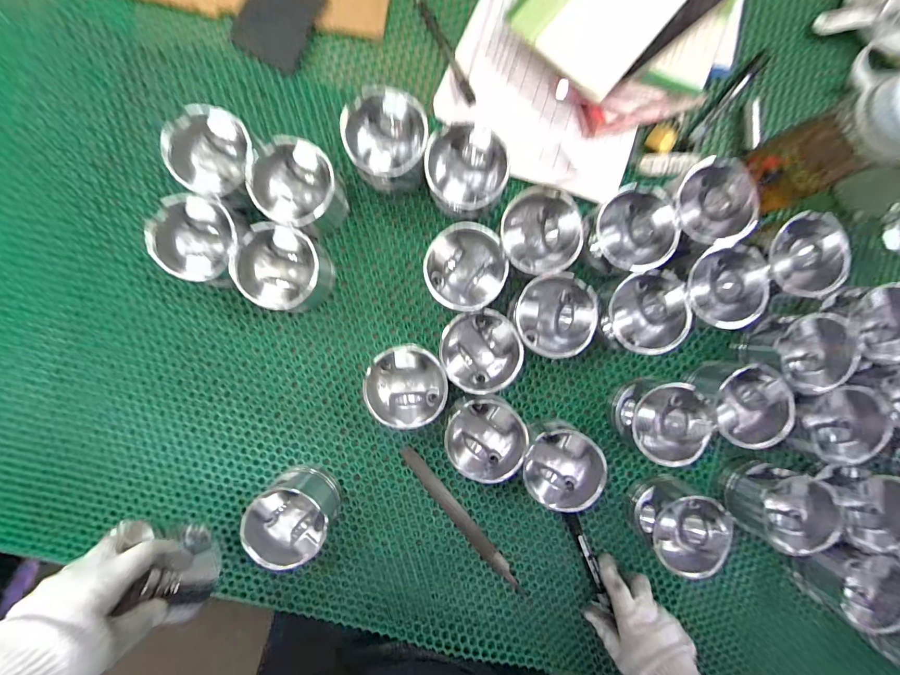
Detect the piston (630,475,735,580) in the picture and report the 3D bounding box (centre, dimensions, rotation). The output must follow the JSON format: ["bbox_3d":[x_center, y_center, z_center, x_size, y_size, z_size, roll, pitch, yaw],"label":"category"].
[{"bbox_3d":[0.264,0.213,0.455,0.088,0.079,0.084,0,93,-1],"label":"piston"}]

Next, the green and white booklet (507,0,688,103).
[{"bbox_3d":[0.177,-0.378,0.422,0.140,0.013,0.195,40,91,-1],"label":"green and white booklet"}]

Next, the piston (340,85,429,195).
[{"bbox_3d":[-0.067,-0.216,0.437,0.085,0.075,0.090,0,93,-1],"label":"piston"}]

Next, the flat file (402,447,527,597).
[{"bbox_3d":[0.017,0.228,0.484,0.020,0.007,0.228,-39,92,1],"label":"flat file"}]

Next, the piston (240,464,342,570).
[{"bbox_3d":[-0.173,0.197,0.440,0.083,0.077,0.076,0,93,-1],"label":"piston"}]

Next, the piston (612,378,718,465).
[{"bbox_3d":[0.239,0.092,0.450,0.081,0.085,0.083,10,92,-1],"label":"piston"}]

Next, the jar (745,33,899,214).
[{"bbox_3d":[0.372,-0.198,0.388,0.069,0.180,0.090,12,91,-1],"label":"jar"}]

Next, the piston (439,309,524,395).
[{"bbox_3d":[0.033,0.015,0.447,0.088,0.072,0.092,0,93,-1],"label":"piston"}]

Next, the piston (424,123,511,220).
[{"bbox_3d":[0.019,-0.182,0.439,0.089,0.073,0.086,5,93,-1],"label":"piston"}]

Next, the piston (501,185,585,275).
[{"bbox_3d":[0.098,-0.116,0.444,0.085,0.069,0.084,0,93,-1],"label":"piston"}]

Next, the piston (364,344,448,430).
[{"bbox_3d":[-0.047,0.051,0.447,0.084,0.074,0.085,0,93,-1],"label":"piston"}]

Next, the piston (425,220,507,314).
[{"bbox_3d":[0.017,-0.076,0.444,0.084,0.071,0.089,0,93,-1],"label":"piston"}]

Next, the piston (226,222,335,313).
[{"bbox_3d":[-0.182,-0.078,0.439,0.088,0.074,0.088,34,92,-2],"label":"piston"}]

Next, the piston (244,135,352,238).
[{"bbox_3d":[-0.165,-0.166,0.438,0.088,0.074,0.091,0,93,-1],"label":"piston"}]

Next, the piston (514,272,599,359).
[{"bbox_3d":[0.112,-0.025,0.448,0.084,0.073,0.087,0,93,-1],"label":"piston"}]

